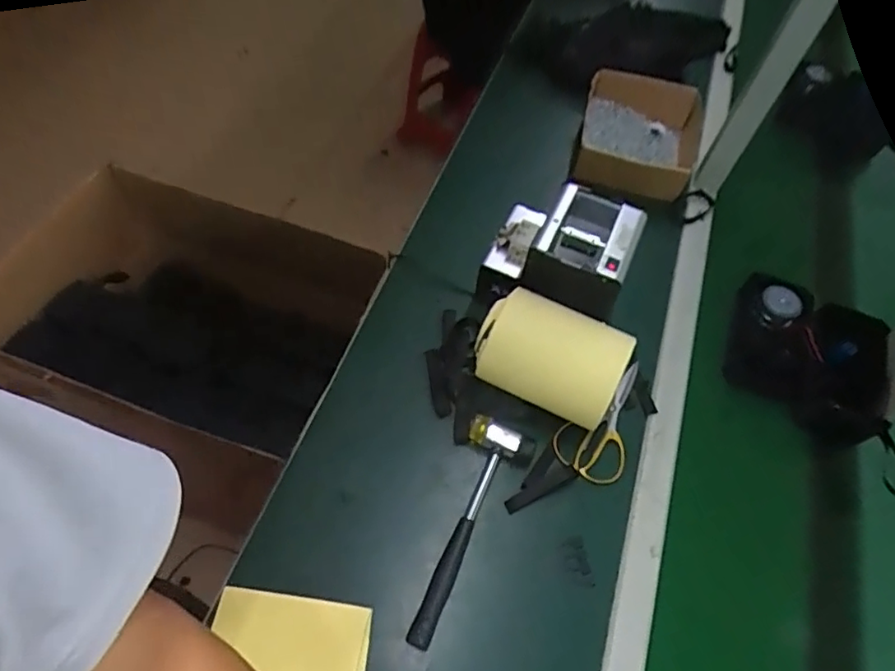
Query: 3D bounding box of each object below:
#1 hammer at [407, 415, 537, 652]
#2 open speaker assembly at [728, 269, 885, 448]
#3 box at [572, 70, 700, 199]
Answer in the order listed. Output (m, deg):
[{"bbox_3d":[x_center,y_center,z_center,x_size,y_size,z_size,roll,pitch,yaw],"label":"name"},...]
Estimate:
[{"bbox_3d":[0.011,0.208,0.642,0.079,0.031,0.253,27,61,13],"label":"hammer"},{"bbox_3d":[0.469,0.021,0.747,0.186,0.067,0.206,23,60,11],"label":"open speaker assembly"},{"bbox_3d":[0.314,-0.320,0.934,0.195,0.070,0.219,13,59,5],"label":"box"}]

